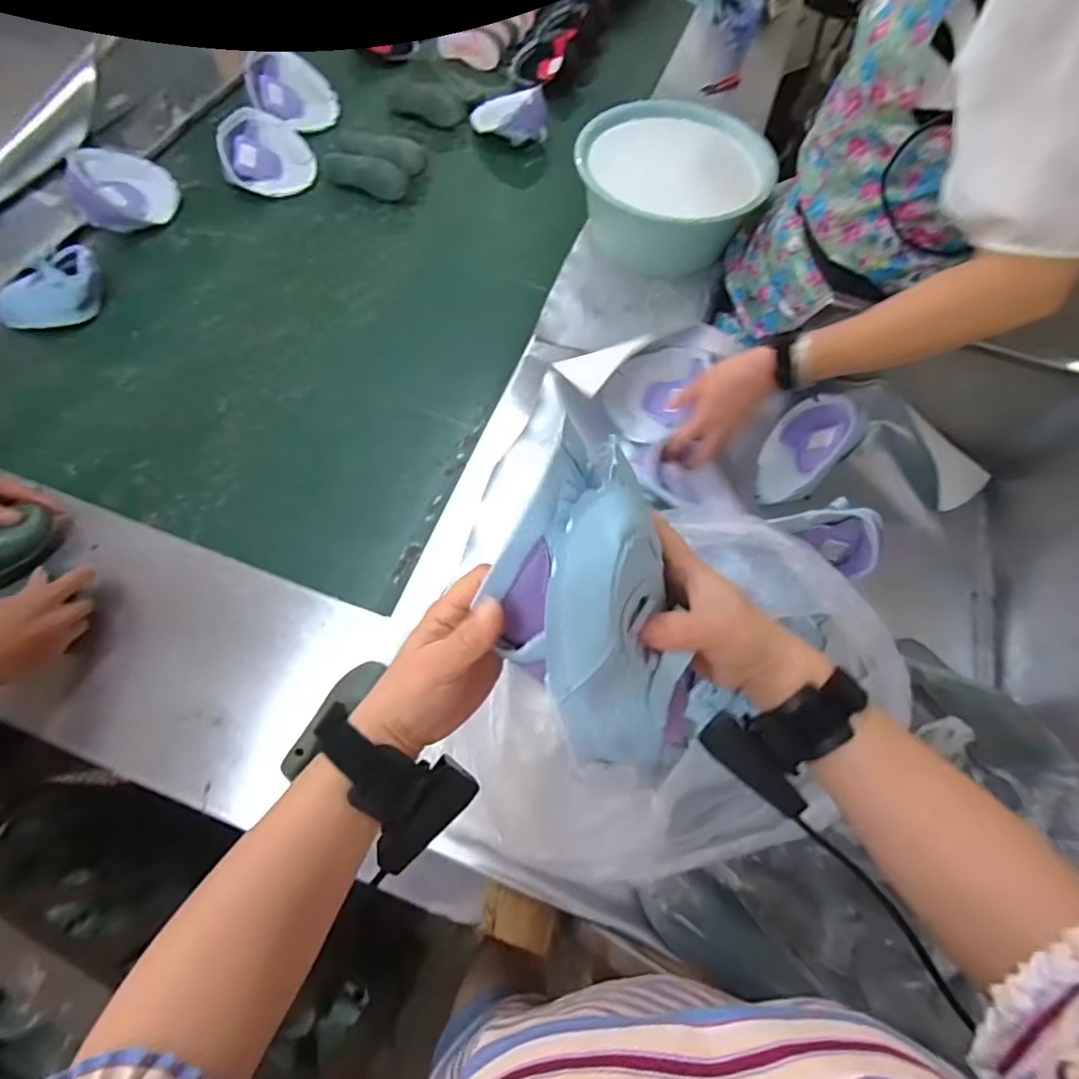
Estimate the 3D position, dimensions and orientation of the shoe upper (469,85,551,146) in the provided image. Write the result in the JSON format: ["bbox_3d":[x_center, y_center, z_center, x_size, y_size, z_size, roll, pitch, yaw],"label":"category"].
[{"bbox_3d":[-0.057,-0.799,1.052,0.144,0.080,0.071,3,65,-1],"label":"shoe upper"}]

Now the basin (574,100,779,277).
[{"bbox_3d":[0.211,-0.572,0.910,0.284,0.123,0.275,1,65,-2],"label":"basin"}]

